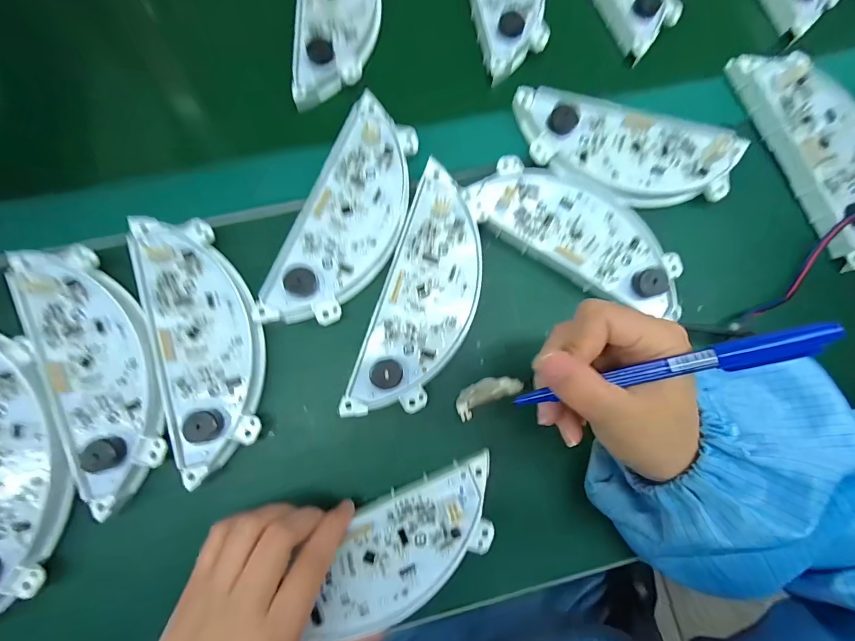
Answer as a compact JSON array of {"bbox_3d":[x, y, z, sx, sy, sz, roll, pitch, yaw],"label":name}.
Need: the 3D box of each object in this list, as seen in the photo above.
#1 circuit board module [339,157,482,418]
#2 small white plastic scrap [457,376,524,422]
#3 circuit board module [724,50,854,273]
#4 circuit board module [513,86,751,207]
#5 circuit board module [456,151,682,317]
[{"bbox_3d":[0.000,-0.016,0.265,0.061,0.015,0.174,20,85,-1],"label":"circuit board module"},{"bbox_3d":[0.040,0.050,0.270,0.046,0.011,0.019,-28,84,-8],"label":"small white plastic scrap"},{"bbox_3d":[0.311,-0.135,0.308,0.064,0.024,0.178,-21,83,-7],"label":"circuit board module"},{"bbox_3d":[0.153,-0.128,0.293,0.173,0.019,0.074,7,81,-3],"label":"circuit board module"},{"bbox_3d":[0.112,-0.066,0.287,0.164,0.018,0.066,29,80,1],"label":"circuit board module"}]

